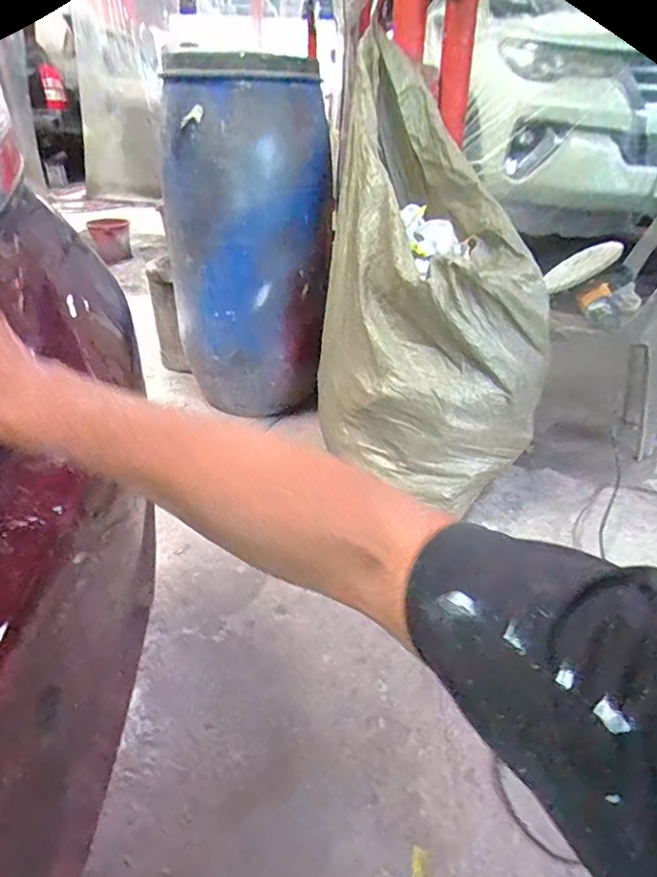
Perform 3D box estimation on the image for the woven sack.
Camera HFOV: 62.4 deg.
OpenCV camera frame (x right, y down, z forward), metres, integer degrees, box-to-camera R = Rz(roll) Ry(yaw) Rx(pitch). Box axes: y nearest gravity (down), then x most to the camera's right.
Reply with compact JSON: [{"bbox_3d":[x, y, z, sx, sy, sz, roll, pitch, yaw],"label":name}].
[{"bbox_3d":[0.220,-0.360,1.306,0.611,0.820,0.431,21,37,29],"label":"woven sack"}]

